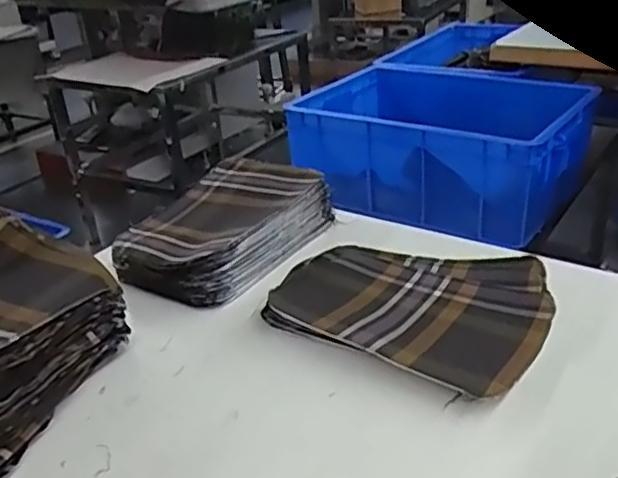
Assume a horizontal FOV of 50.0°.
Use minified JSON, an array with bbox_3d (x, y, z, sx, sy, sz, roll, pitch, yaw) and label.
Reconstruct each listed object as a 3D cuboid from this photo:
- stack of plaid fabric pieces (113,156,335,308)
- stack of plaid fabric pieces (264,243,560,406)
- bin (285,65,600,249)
[{"bbox_3d":[-0.079,-0.017,0.650,0.139,0.045,0.214,13,33,31],"label":"stack of plaid fabric pieces"},{"bbox_3d":[0.077,0.048,0.527,0.210,0.020,0.151,13,32,30],"label":"stack of plaid fabric pieces"},{"bbox_3d":[0.274,-0.202,1.358,0.522,0.184,0.405,14,33,32],"label":"bin"}]

